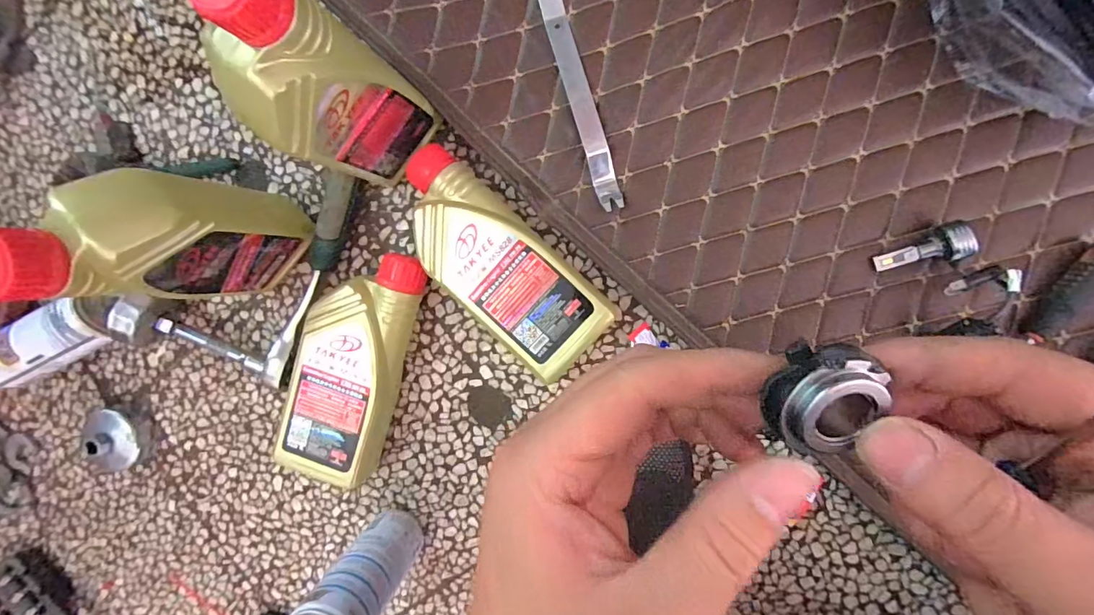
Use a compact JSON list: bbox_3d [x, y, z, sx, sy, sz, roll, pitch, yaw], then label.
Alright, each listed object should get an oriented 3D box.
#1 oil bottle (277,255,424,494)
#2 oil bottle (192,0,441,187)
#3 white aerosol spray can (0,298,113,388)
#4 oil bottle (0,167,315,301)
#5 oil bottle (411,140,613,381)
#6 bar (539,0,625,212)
[{"bbox_3d":[-0.196,0.057,0.487,0.106,0.062,0.243,20,98,6],"label":"oil bottle"},{"bbox_3d":[-0.164,-0.161,0.369,0.052,0.240,0.094,36,99,3],"label":"oil bottle"},{"bbox_3d":[-0.551,0.037,0.527,0.155,0.071,0.055,-24,92,9],"label":"white aerosol spray can"},{"bbox_3d":[-0.308,-0.053,0.401,0.056,0.243,0.122,38,99,3],"label":"oil bottle"},{"bbox_3d":[-0.049,-0.044,0.451,0.237,0.054,0.093,43,99,2],"label":"oil bottle"},{"bbox_3d":[0.030,-0.205,0.445,0.022,0.015,0.230,-17,93,9],"label":"bar"}]

